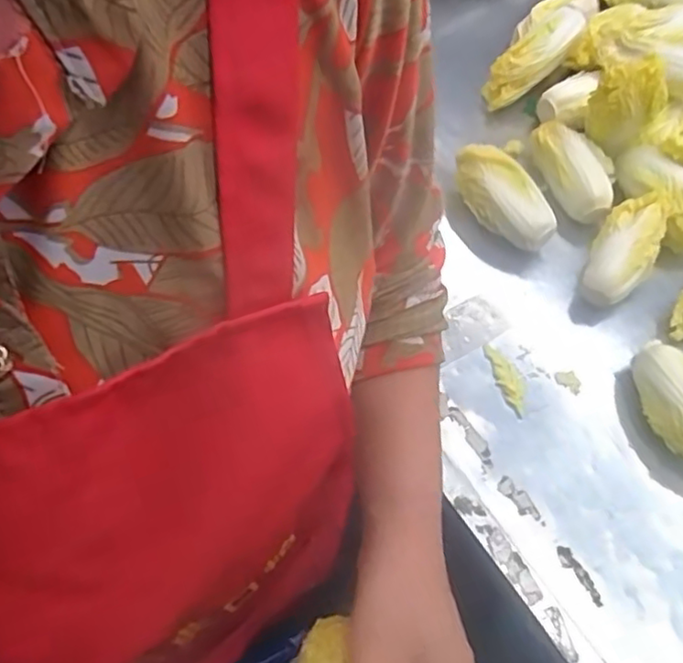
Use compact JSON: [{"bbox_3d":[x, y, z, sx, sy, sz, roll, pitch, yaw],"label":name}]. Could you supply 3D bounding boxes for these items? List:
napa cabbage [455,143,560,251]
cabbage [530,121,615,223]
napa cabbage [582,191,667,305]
[{"bbox_3d":[0.155,-0.127,0.601,0.058,0.050,0.113,-40,70,-20],"label":"napa cabbage"},{"bbox_3d":[0.228,-0.158,0.618,0.060,0.040,0.104,-19,64,-11],"label":"cabbage"},{"bbox_3d":[0.257,-0.079,0.566,0.053,0.039,0.116,27,78,12],"label":"napa cabbage"}]

